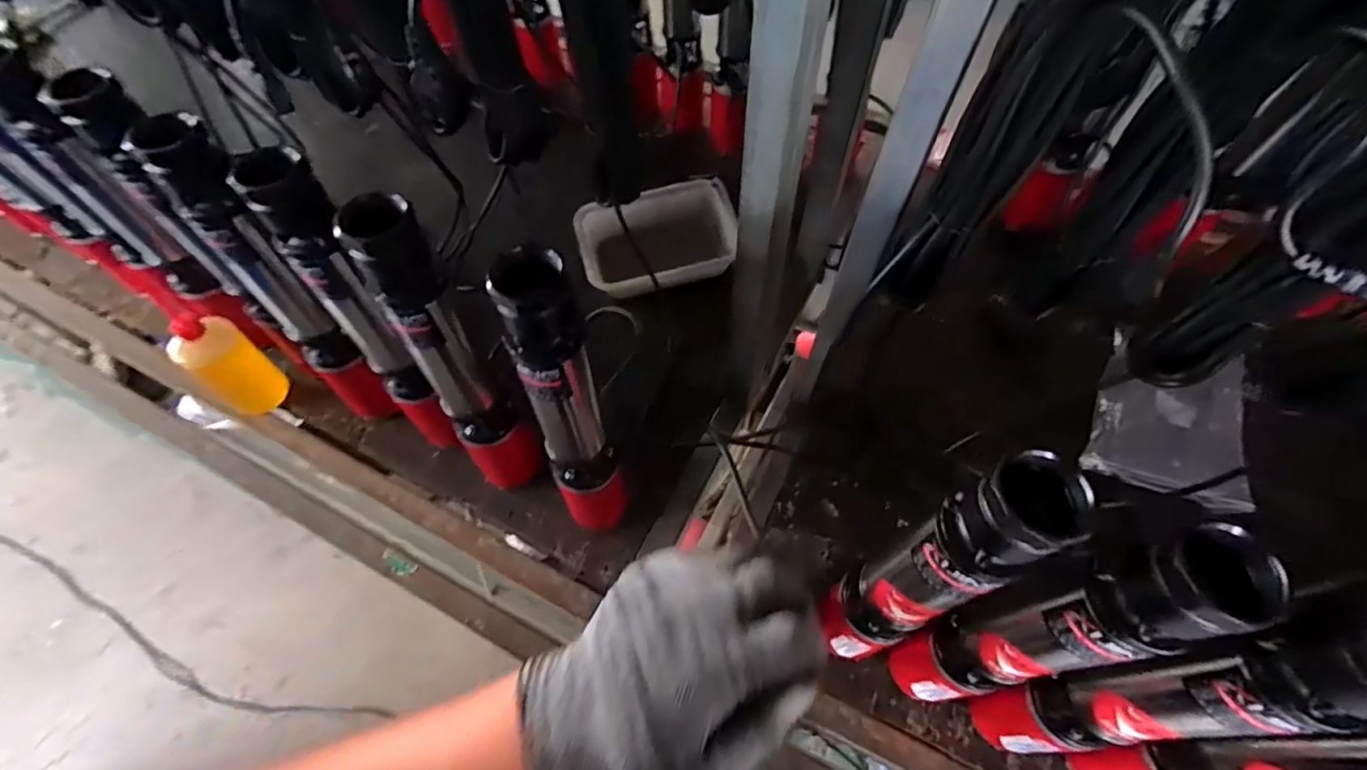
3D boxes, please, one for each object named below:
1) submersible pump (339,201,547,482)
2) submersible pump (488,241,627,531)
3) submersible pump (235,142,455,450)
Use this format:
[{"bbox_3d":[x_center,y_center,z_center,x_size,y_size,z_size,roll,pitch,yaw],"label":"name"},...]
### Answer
[{"bbox_3d":[-0.234,-0.018,0.604,0.076,0.384,0.088,-24,64,-12],"label":"submersible pump"},{"bbox_3d":[-0.110,0.046,0.591,0.081,0.443,0.074,-23,64,-12],"label":"submersible pump"},{"bbox_3d":[-0.333,-0.053,0.655,0.061,0.436,0.079,23,64,13],"label":"submersible pump"}]

